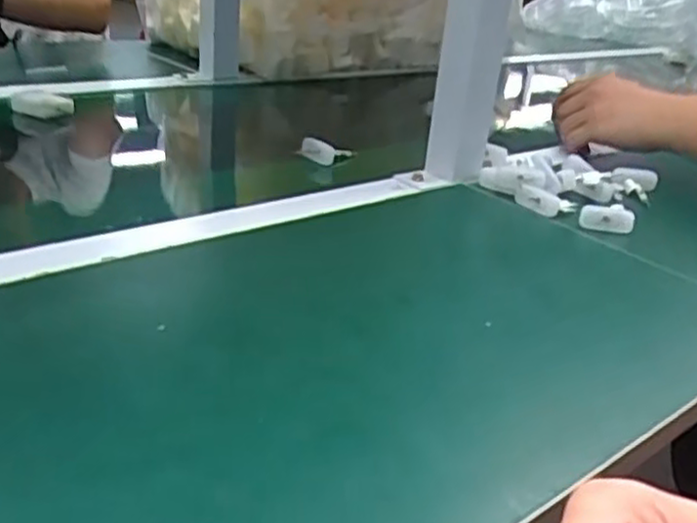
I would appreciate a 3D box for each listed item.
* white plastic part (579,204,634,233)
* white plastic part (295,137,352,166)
[{"bbox_3d":[0.215,-0.037,0.611,0.044,0.020,0.014,9,25,7],"label":"white plastic part"},{"bbox_3d":[-0.023,-0.112,0.736,0.059,0.026,0.012,-4,27,-20],"label":"white plastic part"}]

